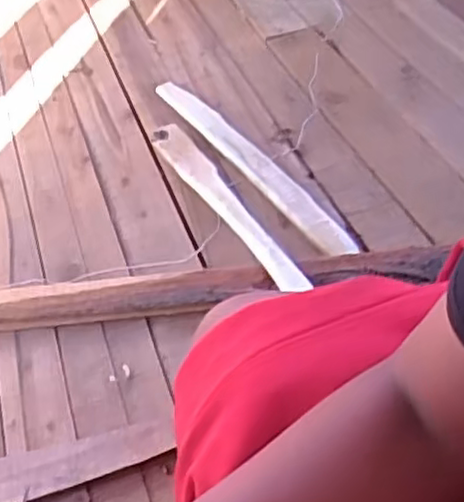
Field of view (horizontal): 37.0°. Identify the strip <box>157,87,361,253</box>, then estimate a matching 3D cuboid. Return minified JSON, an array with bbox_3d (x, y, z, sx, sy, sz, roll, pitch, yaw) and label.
[{"bbox_3d":[0.022,-0.135,0.971,0.059,0.033,0.458,-25,49,-17],"label":"strip"}]

